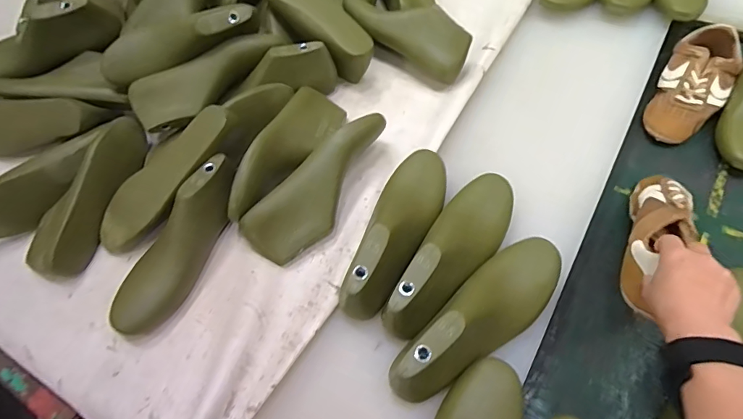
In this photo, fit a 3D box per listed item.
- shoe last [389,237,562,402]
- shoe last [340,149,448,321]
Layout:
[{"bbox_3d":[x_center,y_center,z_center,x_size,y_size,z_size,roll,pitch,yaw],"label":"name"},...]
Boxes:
[{"bbox_3d":[0.124,0.112,0.474,0.246,0.073,0.077,-40,63,-19],"label":"shoe last"},{"bbox_3d":[0.038,0.014,0.549,0.080,0.082,0.260,15,61,14],"label":"shoe last"}]

